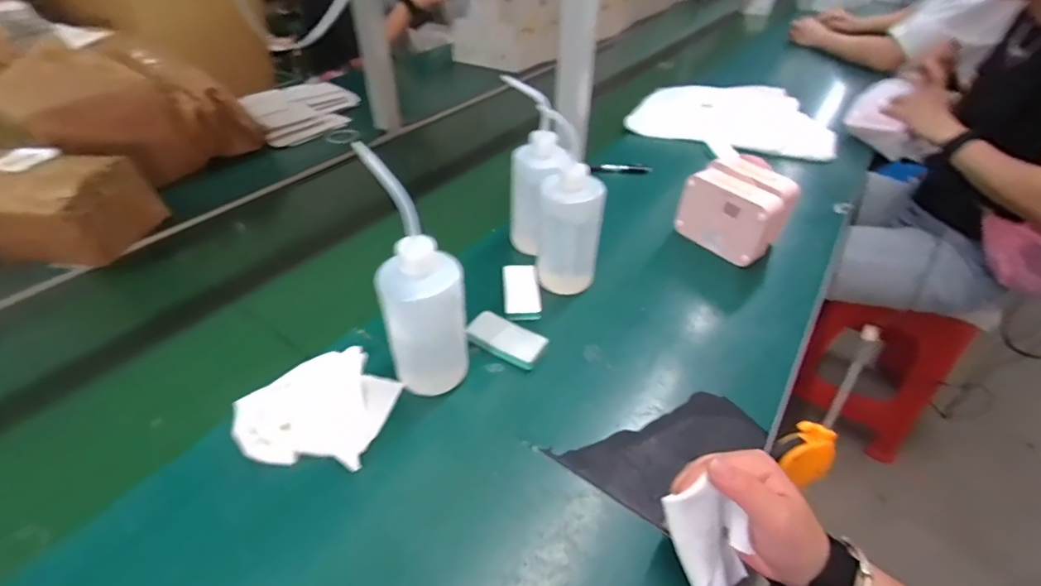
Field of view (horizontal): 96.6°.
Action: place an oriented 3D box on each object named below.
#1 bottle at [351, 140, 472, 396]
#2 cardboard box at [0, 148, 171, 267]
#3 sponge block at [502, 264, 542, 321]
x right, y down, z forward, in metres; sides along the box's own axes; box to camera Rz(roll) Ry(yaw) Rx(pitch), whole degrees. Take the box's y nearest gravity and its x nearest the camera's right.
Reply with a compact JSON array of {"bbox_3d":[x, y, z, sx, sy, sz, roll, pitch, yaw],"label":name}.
[{"bbox_3d":[-0.091,-0.001,0.440,0.078,0.229,0.065,-3,42,-4],"label":"bottle"},{"bbox_3d":[-0.672,-0.129,0.661,0.205,0.105,0.139,4,42,4],"label":"cardboard box"},{"bbox_3d":[0.002,-0.003,0.602,0.047,0.011,0.098,-2,42,-3],"label":"sponge block"}]

